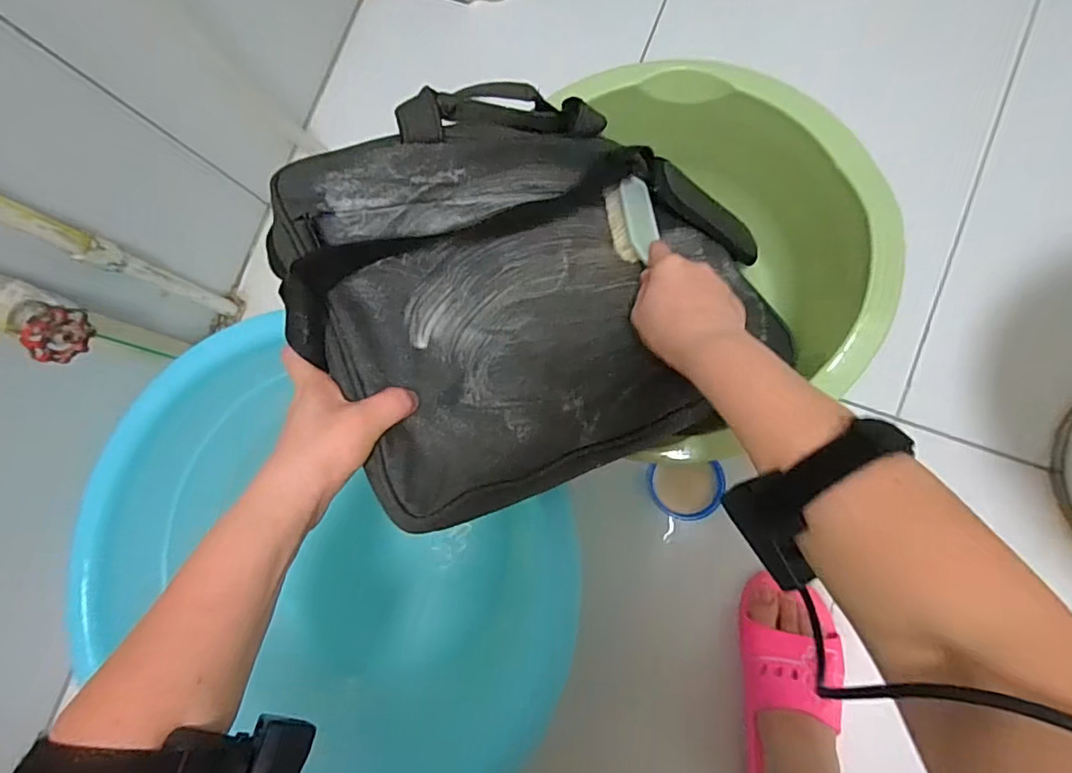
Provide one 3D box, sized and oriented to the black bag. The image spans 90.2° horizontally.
[{"bbox_3d":[0.014,-0.094,0.446,0.408,0.058,0.324,-15,74,-25],"label":"black bag"}]

